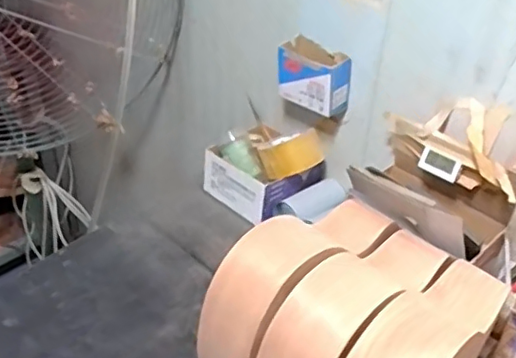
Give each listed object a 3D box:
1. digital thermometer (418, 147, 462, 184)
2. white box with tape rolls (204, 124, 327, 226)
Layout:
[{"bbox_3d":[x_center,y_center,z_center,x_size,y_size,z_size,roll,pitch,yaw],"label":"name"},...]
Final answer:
[{"bbox_3d":[0.253,-0.019,0.824,0.057,0.033,0.011,30,46,31],"label":"digital thermometer"},{"bbox_3d":[0.012,-0.027,1.021,0.161,0.120,0.161,-27,47,-32],"label":"white box with tape rolls"}]

